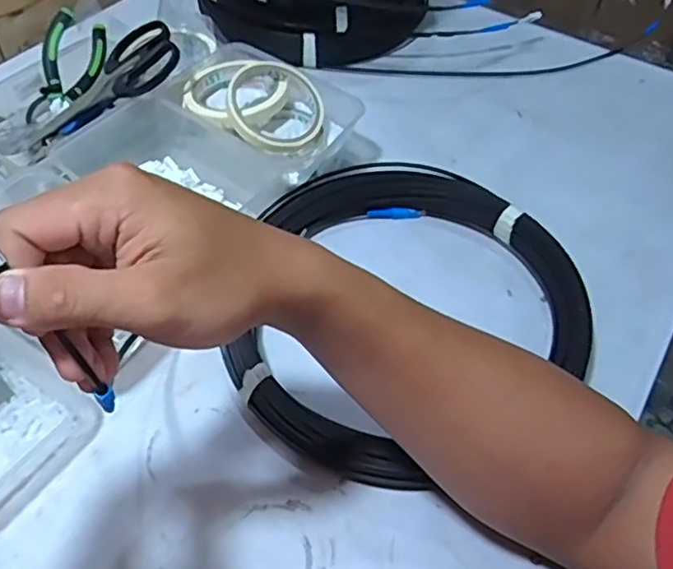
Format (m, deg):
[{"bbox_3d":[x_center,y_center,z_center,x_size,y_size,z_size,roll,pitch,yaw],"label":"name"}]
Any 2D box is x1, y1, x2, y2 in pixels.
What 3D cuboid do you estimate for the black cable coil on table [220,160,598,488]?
[{"bbox_3d":[0.041,0.008,0.514,0.283,0.046,0.290,2,50,-2],"label":"black cable coil on table"}]

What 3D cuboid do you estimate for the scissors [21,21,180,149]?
[{"bbox_3d":[-0.224,-0.181,0.593,0.174,0.010,0.067,-33,67,11],"label":"scissors"}]

